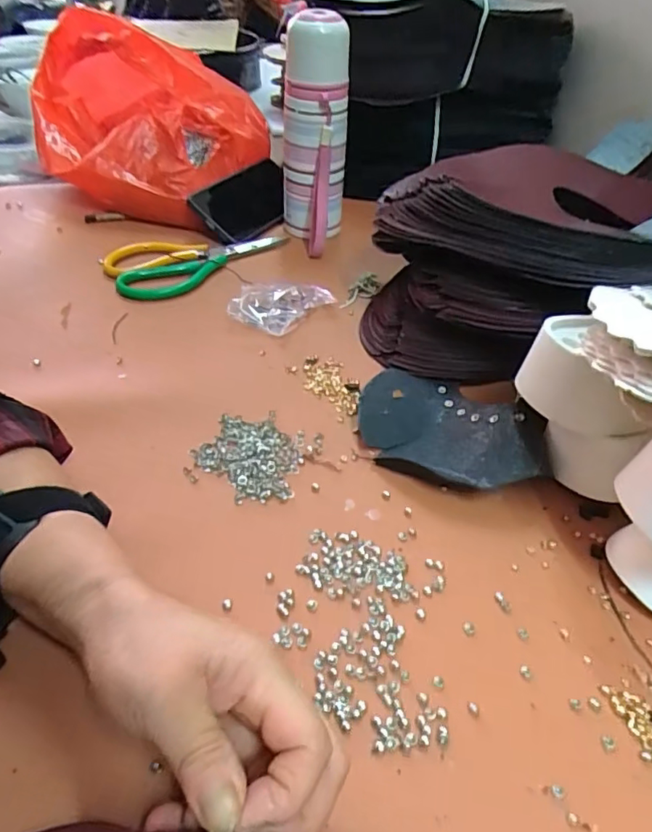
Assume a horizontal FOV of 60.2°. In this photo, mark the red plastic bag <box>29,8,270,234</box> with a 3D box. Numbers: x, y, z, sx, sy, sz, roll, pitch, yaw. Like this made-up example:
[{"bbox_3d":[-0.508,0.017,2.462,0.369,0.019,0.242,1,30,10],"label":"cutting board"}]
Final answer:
[{"bbox_3d":[-0.227,-0.369,0.690,0.291,0.156,0.219,16,43,13],"label":"red plastic bag"}]

